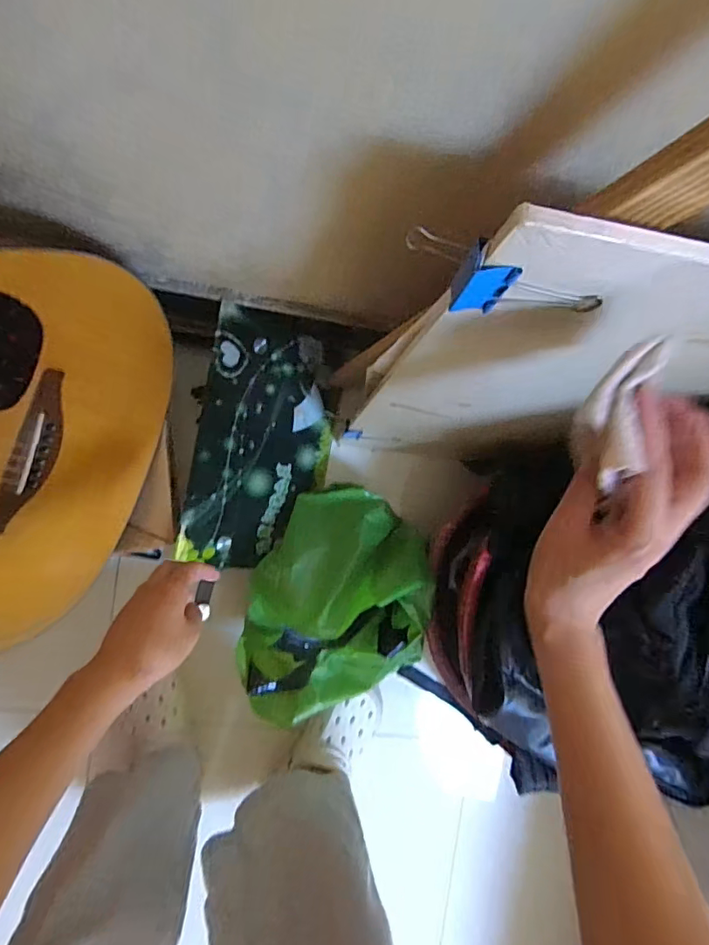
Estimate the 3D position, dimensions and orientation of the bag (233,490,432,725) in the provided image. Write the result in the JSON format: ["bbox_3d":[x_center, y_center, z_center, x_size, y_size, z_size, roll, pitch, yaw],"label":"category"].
[{"bbox_3d":[-0.016,0.179,0.698,0.252,0.152,0.296,10,91,-7],"label":"bag"}]

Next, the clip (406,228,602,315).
[{"bbox_3d":[0.083,-0.106,0.296,0.115,0.052,0.025,19,90,-7],"label":"clip"}]

